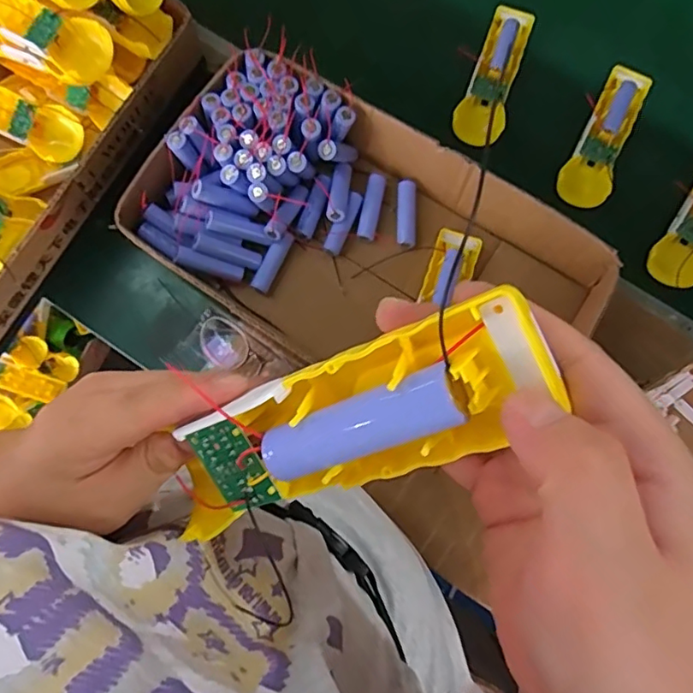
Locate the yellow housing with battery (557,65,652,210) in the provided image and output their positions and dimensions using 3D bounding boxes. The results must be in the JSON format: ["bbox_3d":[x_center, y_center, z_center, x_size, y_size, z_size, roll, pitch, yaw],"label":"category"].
[{"bbox_3d":[0.273,-0.219,0.577,0.051,0.027,0.159,29,81,5],"label":"yellow housing with battery"}]

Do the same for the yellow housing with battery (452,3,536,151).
[{"bbox_3d":[0.160,-0.292,0.596,0.049,0.036,0.153,20,80,4],"label":"yellow housing with battery"}]

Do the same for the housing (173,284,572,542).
[{"bbox_3d":[-0.005,0.028,0.176,0.139,0.020,0.041,-27,79,27],"label":"housing"}]

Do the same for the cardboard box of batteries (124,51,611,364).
[{"bbox_3d":[0.014,-0.089,0.534,0.405,0.083,0.238,36,82,6],"label":"cardboard box of batteries"}]

